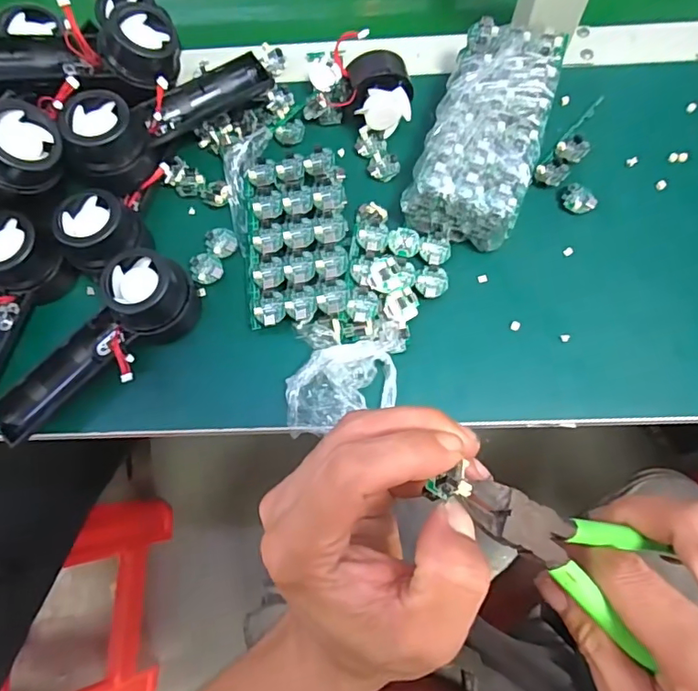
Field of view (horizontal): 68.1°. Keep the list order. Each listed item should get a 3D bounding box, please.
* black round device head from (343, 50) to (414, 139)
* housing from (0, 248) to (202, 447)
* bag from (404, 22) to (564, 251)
[{"bbox_3d":[0.023,-0.199,0.410,0.052,0.048,0.049,-1,72,2],"label":"black round device head"},{"bbox_3d":[-0.176,0.003,0.362,0.057,0.043,0.157,36,77,13],"label":"housing"},{"bbox_3d":[0.105,-0.161,0.395,0.080,0.046,0.164,20,74,9],"label":"bag"}]

